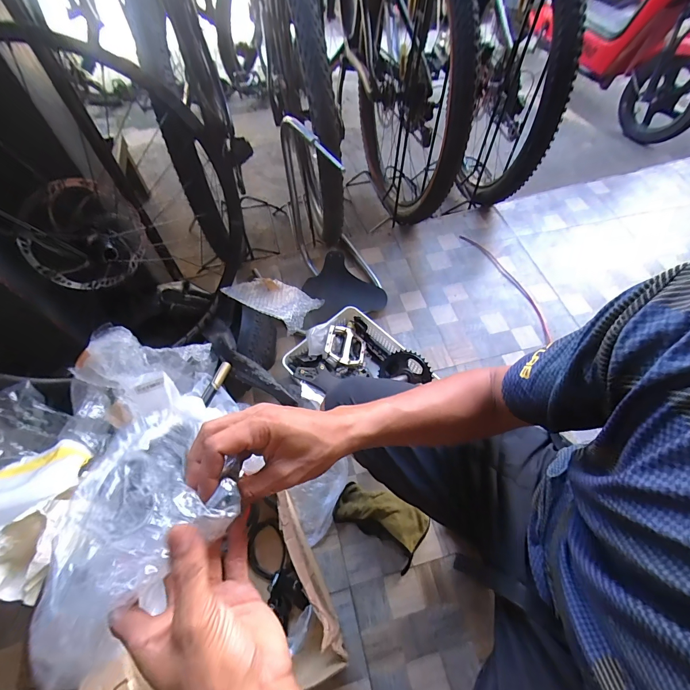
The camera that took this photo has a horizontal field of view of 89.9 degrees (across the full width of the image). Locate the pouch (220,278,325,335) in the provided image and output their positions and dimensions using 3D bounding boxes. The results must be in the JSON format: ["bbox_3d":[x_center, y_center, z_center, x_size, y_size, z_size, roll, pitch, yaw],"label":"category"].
[{"bbox_3d":[-0.165,-0.125,0.916,0.206,0.052,0.227,23,33,17],"label":"pouch"}]

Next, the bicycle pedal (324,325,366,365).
[{"bbox_3d":[0.000,0.006,0.885,0.105,0.029,0.105,11,61,-21],"label":"bicycle pedal"}]

